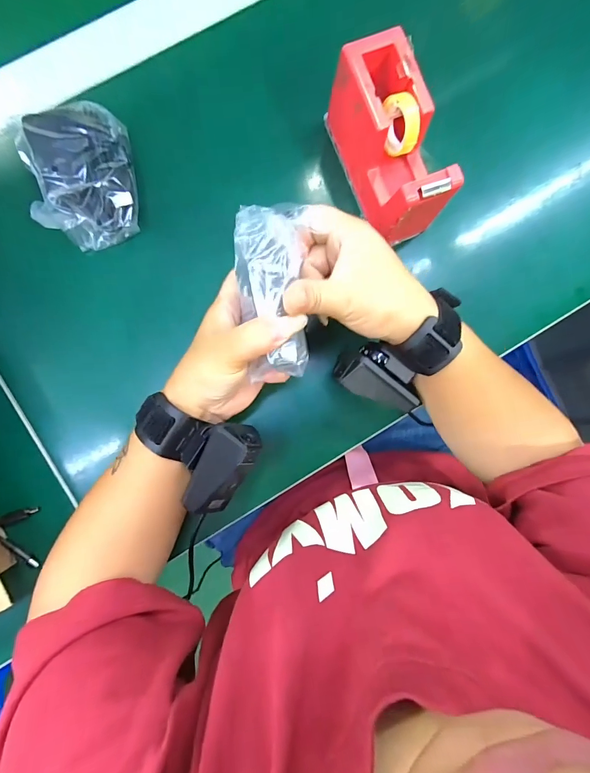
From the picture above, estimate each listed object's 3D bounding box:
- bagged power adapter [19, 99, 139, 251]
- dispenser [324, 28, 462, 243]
[{"bbox_3d":[-0.174,-0.176,0.314,0.081,0.050,0.102,-18,85,-4],"label":"bagged power adapter"},{"bbox_3d":[0.077,-0.189,0.298,0.052,0.074,0.134,-21,85,-4],"label":"dispenser"}]

